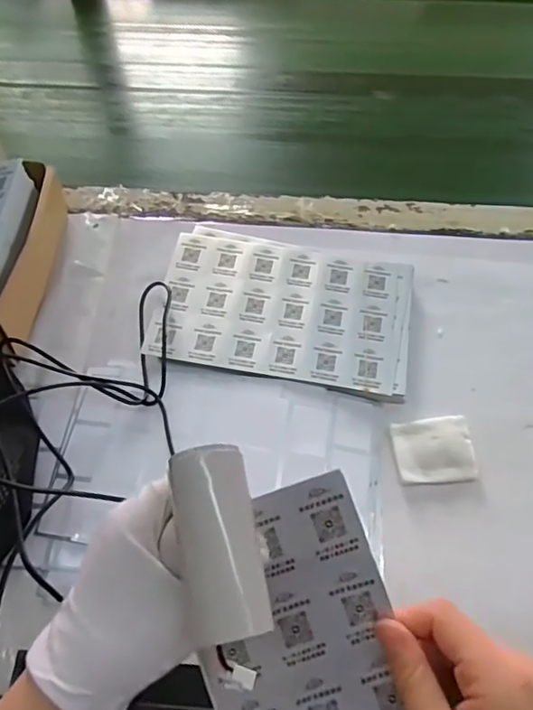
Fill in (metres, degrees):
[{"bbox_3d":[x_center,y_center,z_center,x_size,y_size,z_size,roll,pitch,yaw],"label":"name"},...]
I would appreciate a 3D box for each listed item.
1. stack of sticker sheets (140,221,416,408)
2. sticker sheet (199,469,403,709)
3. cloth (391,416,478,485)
[{"bbox_3d":[0.016,-0.039,0.482,0.215,0.017,0.137,10,62,6],"label":"stack of sticker sheets"},{"bbox_3d":[0.014,0.136,0.274,0.097,0.005,0.130,-20,84,5],"label":"sticker sheet"},{"bbox_3d":[0.129,0.074,0.424,0.060,0.012,0.049,-5,61,-2],"label":"cloth"}]

